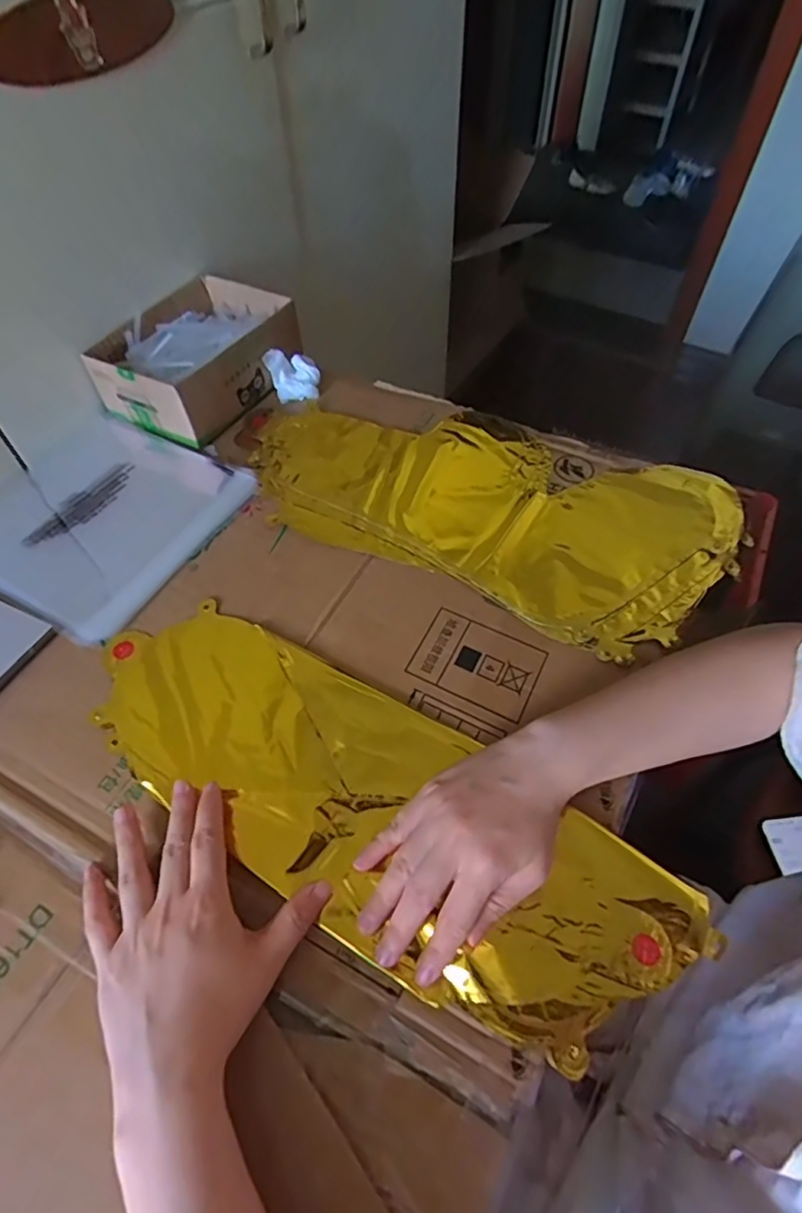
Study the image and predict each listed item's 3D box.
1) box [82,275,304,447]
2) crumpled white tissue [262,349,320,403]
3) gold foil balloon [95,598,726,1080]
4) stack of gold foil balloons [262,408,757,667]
[{"bbox_3d":[-0.211,-0.263,0.620,0.138,0.068,0.187,25,58,17],"label":"box"},{"bbox_3d":[-0.113,-0.244,0.613,0.052,0.043,0.032,-12,55,-8],"label":"crumpled white tissue"},{"bbox_3d":[-0.026,0.123,0.382,0.416,0.009,0.140,27,59,16],"label":"gold foil balloon"},{"bbox_3d":[0.070,-0.103,0.531,0.425,0.024,0.215,23,58,16],"label":"stack of gold foil balloons"}]

